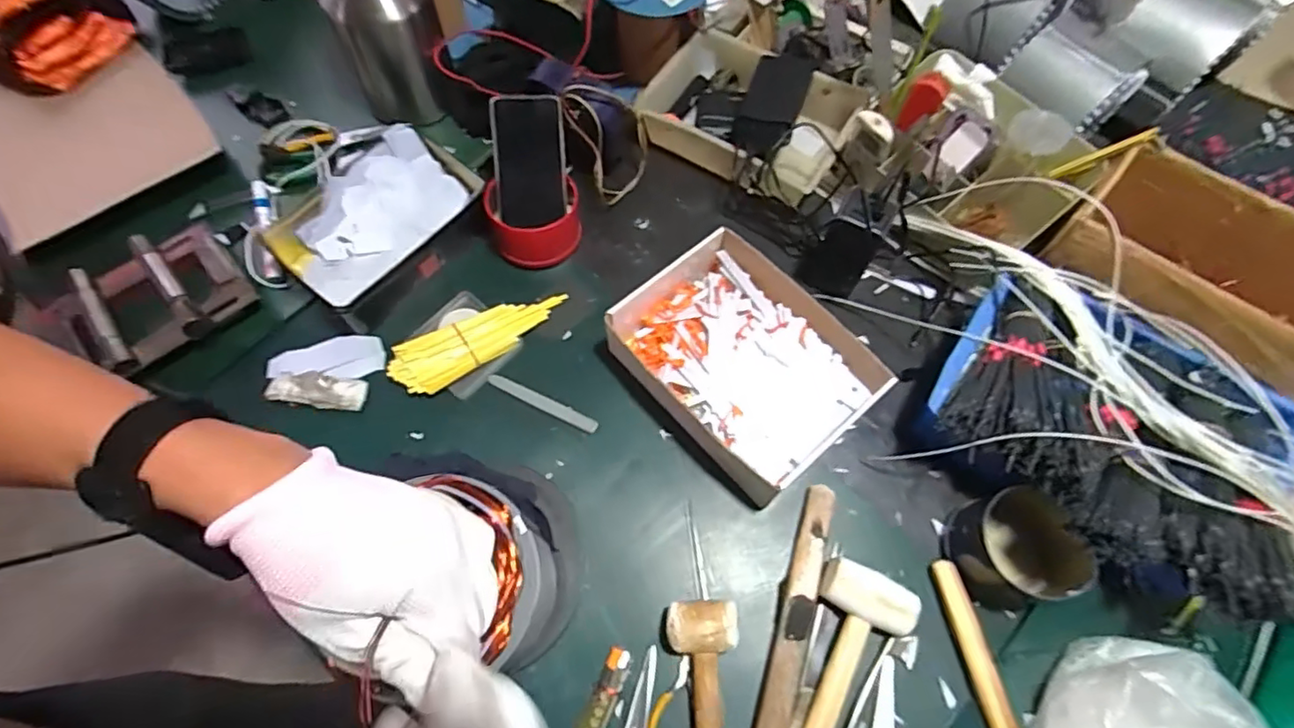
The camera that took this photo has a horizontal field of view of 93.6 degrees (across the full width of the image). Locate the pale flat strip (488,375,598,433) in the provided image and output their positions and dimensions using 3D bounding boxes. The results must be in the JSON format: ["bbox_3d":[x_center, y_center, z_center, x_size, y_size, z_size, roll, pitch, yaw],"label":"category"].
[{"bbox_3d":[-0.111,0.041,0.650,0.128,0.006,0.014,25,69,10],"label":"pale flat strip"}]

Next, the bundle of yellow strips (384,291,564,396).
[{"bbox_3d":[-0.182,-0.031,0.661,0.194,0.018,0.057,-31,71,-12],"label":"bundle of yellow strips"}]

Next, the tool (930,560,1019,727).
[{"bbox_3d":[0.304,0.305,0.524,0.029,0.023,0.256,-11,68,-5],"label":"tool"}]

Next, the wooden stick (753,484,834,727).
[{"bbox_3d":[0.130,0.246,0.550,0.030,0.016,0.277,17,68,7],"label":"wooden stick"}]

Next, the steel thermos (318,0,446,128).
[{"bbox_3d":[-0.304,-0.394,0.711,0.117,0.253,0.095,-23,69,-8],"label":"steel thermos"}]

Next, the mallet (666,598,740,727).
[{"bbox_3d":[0.059,0.332,0.498,0.066,0.039,0.264,-4,67,-2],"label":"mallet"}]

